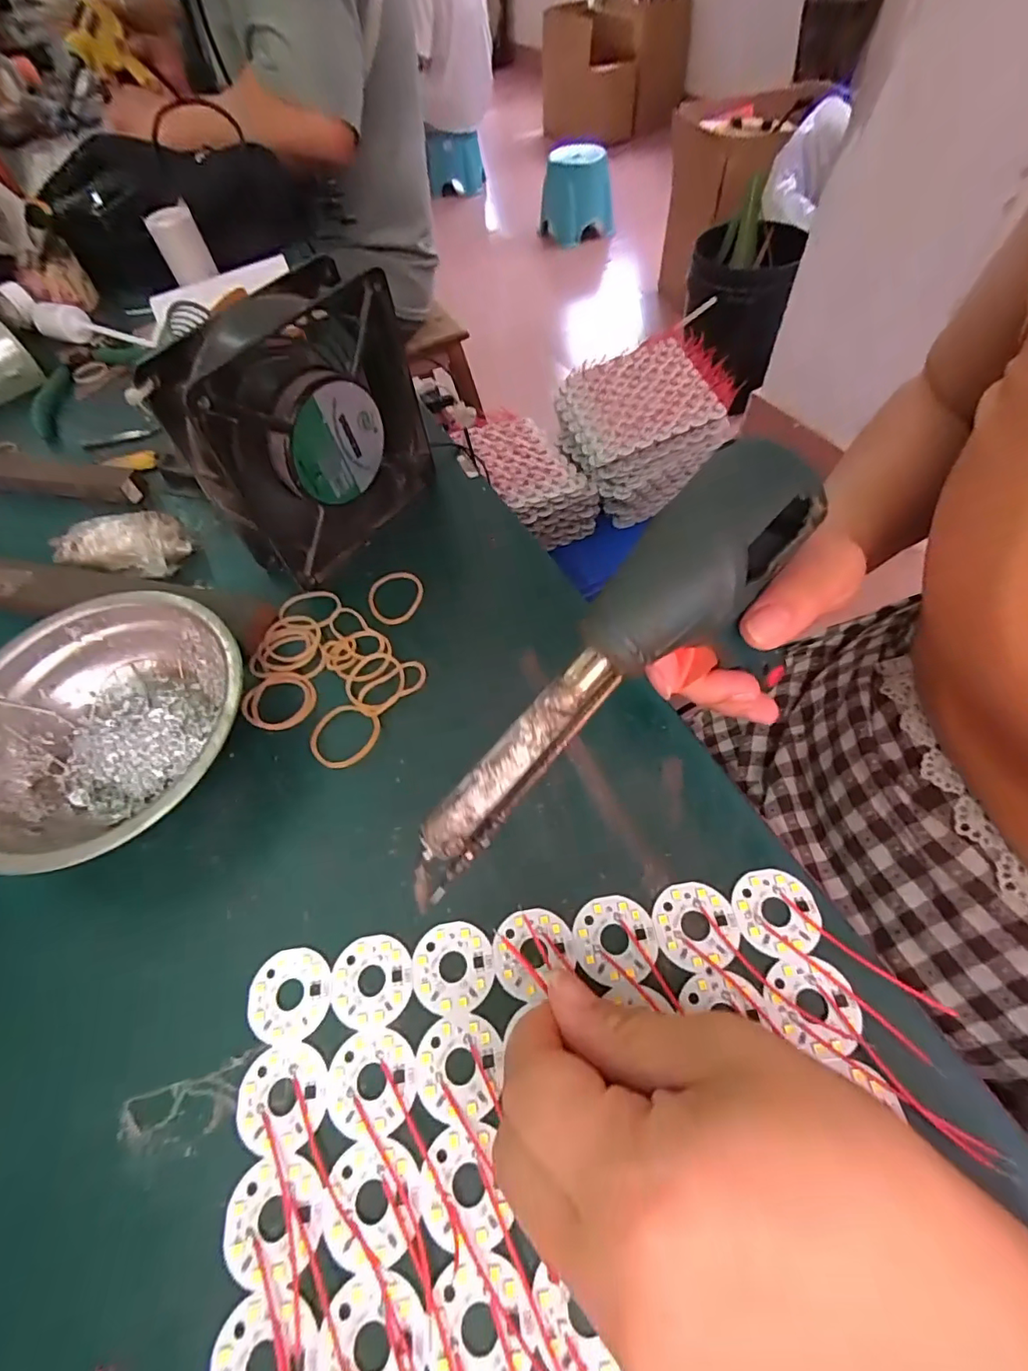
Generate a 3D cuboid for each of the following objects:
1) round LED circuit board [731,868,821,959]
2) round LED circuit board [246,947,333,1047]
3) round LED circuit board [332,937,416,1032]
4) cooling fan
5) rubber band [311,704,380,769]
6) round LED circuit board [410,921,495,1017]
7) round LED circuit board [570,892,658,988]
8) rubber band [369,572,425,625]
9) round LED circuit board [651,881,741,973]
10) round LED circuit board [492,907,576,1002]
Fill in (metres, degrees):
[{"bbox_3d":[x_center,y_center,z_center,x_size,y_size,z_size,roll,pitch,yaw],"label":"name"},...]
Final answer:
[{"bbox_3d":[0.099,0.085,0.202,0.030,0.004,0.030,-2,58,3],"label":"round LED circuit board"},{"bbox_3d":[-0.084,0.115,0.201,0.031,0.004,0.030,-2,58,3],"label":"round LED circuit board"},{"bbox_3d":[-0.053,0.110,0.201,0.030,0.004,0.030,-2,58,3],"label":"round LED circuit board"},{"bbox_3d":[-0.105,-0.134,0.289,0.041,0.120,0.122,30,65,21],"label":"cooling fan"},{"bbox_3d":[-0.081,0.023,0.257,0.031,0.004,0.033,-2,58,3],"label":"rubber band"},{"bbox_3d":[-0.023,0.105,0.201,0.030,0.004,0.030,-2,58,3],"label":"round LED circuit board"},{"bbox_3d":[0.038,0.095,0.202,0.031,0.004,0.030,-2,58,3],"label":"round LED circuit board"},{"bbox_3d":[-0.066,-0.050,0.303,0.031,0.004,0.034,-2,58,3],"label":"rubber band"},{"bbox_3d":[0.068,0.089,0.202,0.031,0.004,0.030,-2,58,3],"label":"round LED circuit board"},{"bbox_3d":[0.007,0.099,0.203,0.030,0.004,0.029,-2,58,3],"label":"round LED circuit board"}]

